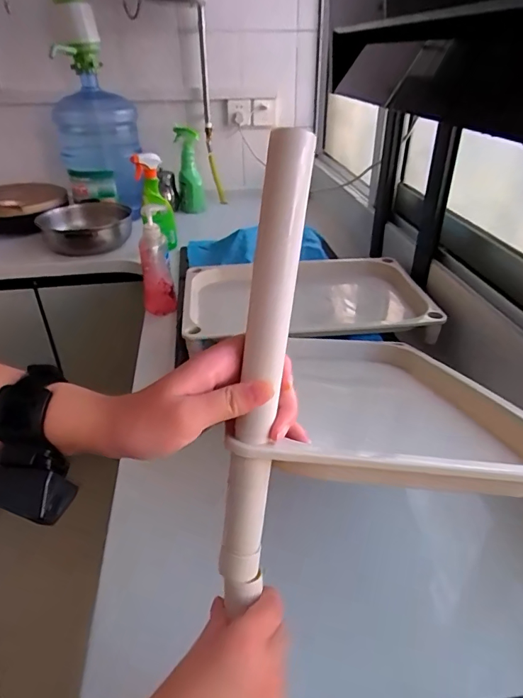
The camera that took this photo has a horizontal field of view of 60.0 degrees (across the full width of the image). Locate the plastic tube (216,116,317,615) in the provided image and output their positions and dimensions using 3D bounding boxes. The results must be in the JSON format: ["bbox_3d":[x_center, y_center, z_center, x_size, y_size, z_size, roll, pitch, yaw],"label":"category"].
[{"bbox_3d":[-0.001,0.026,0.290,0.029,0.303,0.024,9,9,15],"label":"plastic tube"}]

